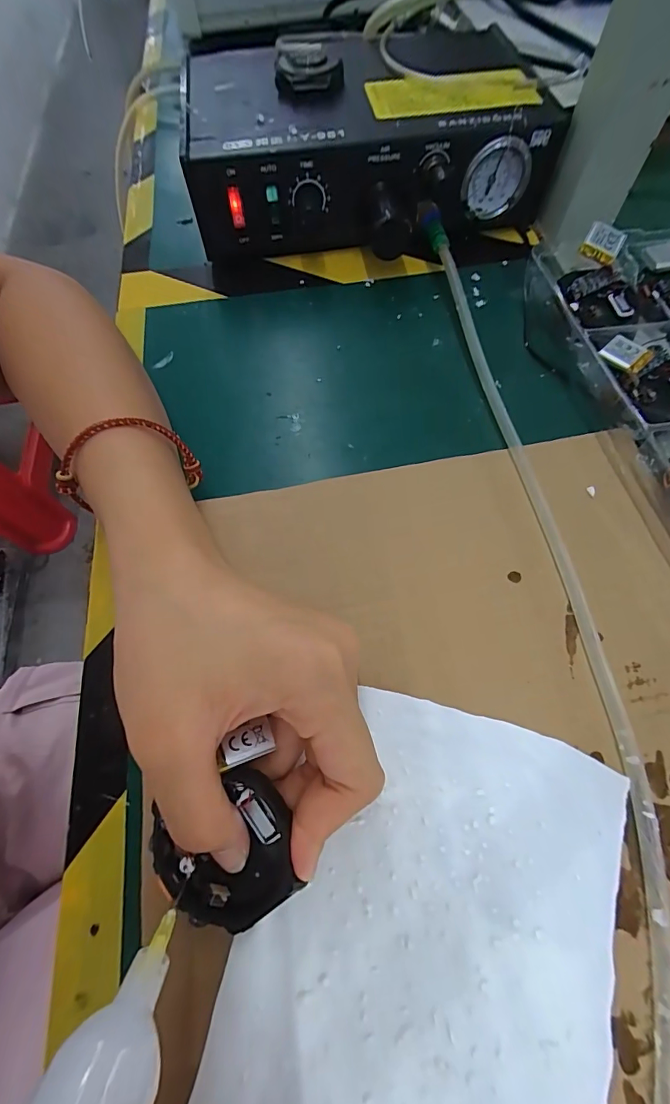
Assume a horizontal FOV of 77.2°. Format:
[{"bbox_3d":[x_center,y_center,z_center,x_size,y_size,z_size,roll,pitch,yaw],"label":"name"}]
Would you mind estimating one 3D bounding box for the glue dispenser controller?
[{"bbox_3d":[0.021,-0.287,0.298,0.240,0.071,0.186,-7,66,0],"label":"glue dispenser controller"}]

